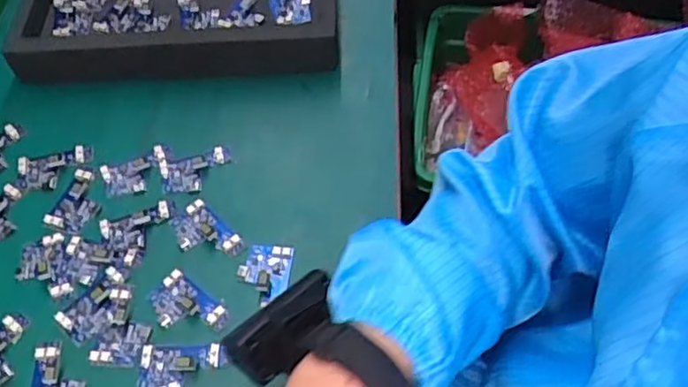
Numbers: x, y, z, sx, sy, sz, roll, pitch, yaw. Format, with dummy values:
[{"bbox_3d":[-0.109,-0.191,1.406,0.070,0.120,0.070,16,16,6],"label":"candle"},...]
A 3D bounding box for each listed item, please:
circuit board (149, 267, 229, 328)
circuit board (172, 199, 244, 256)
[{"bbox_3d":[-0.111,0.080,0.456,0.054,0.005,0.034,33,62,22],"label":"circuit board"},{"bbox_3d":[-0.105,0.031,0.490,0.035,0.004,0.058,-39,63,-22],"label":"circuit board"}]

